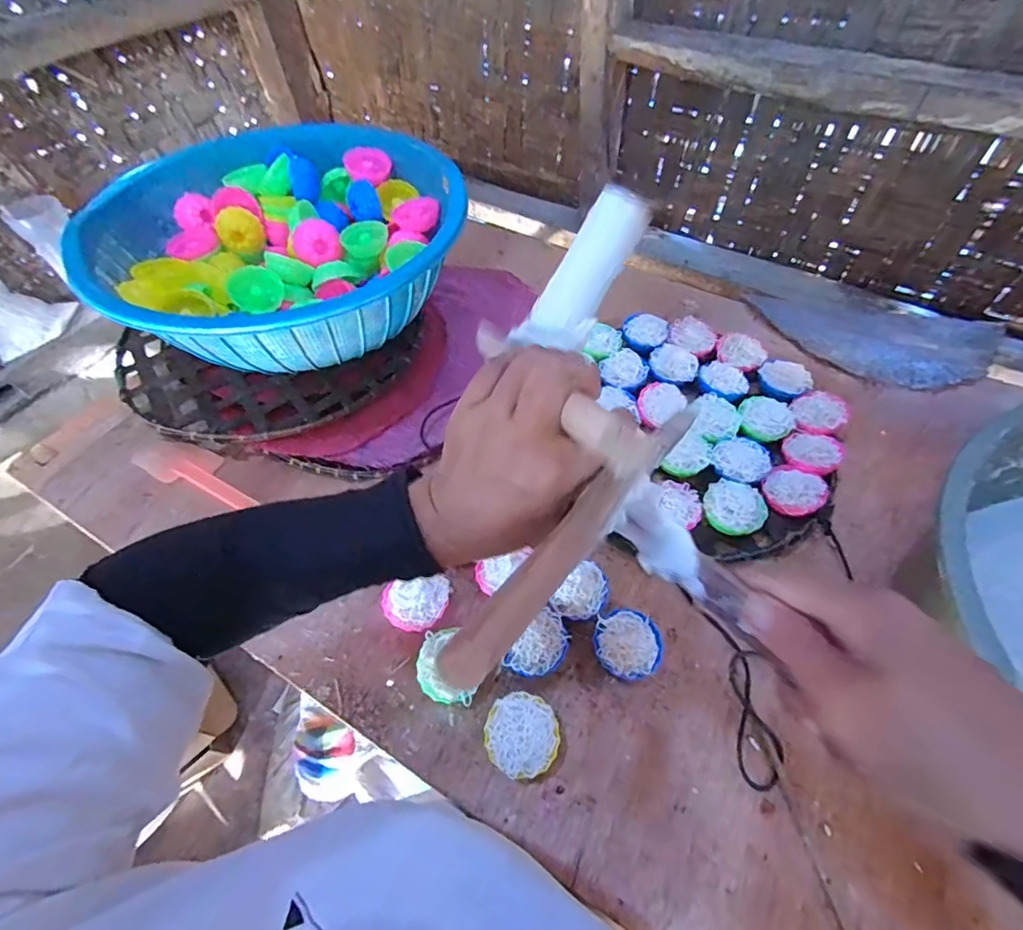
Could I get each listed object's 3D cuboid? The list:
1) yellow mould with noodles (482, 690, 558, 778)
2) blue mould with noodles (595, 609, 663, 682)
[{"bbox_3d":[0.009,0.230,0.428,0.059,0.041,0.062,-1,55,1],"label":"yellow mould with noodles"},{"bbox_3d":[0.109,0.169,0.469,0.062,0.032,0.060,-1,55,1],"label":"blue mould with noodles"}]

